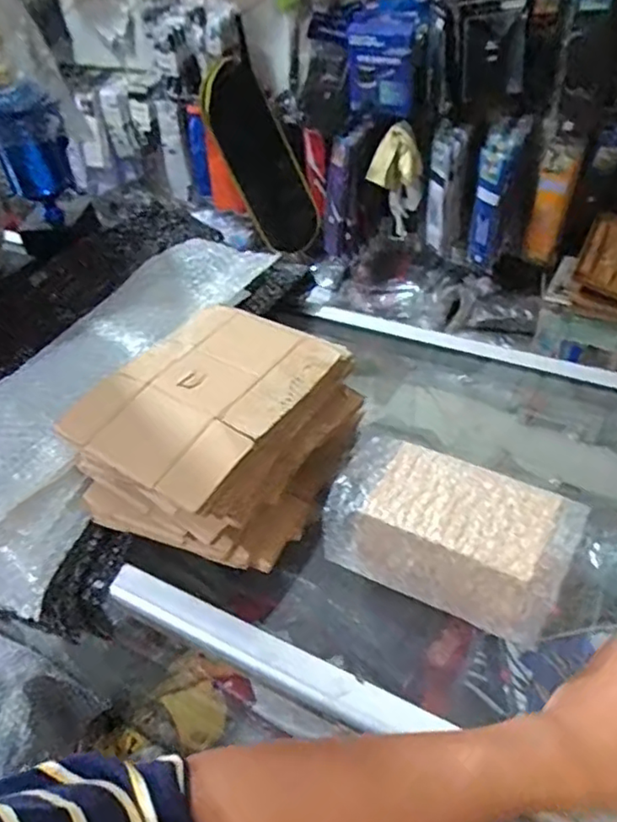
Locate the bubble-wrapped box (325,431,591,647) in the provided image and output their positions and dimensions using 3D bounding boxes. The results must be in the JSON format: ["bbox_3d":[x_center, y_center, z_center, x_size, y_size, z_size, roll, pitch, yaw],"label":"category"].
[{"bbox_3d":[0.109,0.093,0.471,0.170,0.068,0.093,20,51,25],"label":"bubble-wrapped box"}]

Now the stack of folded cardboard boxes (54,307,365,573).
[{"bbox_3d":[-0.082,0.020,0.557,0.180,0.119,0.203,20,51,25],"label":"stack of folded cardboard boxes"}]

